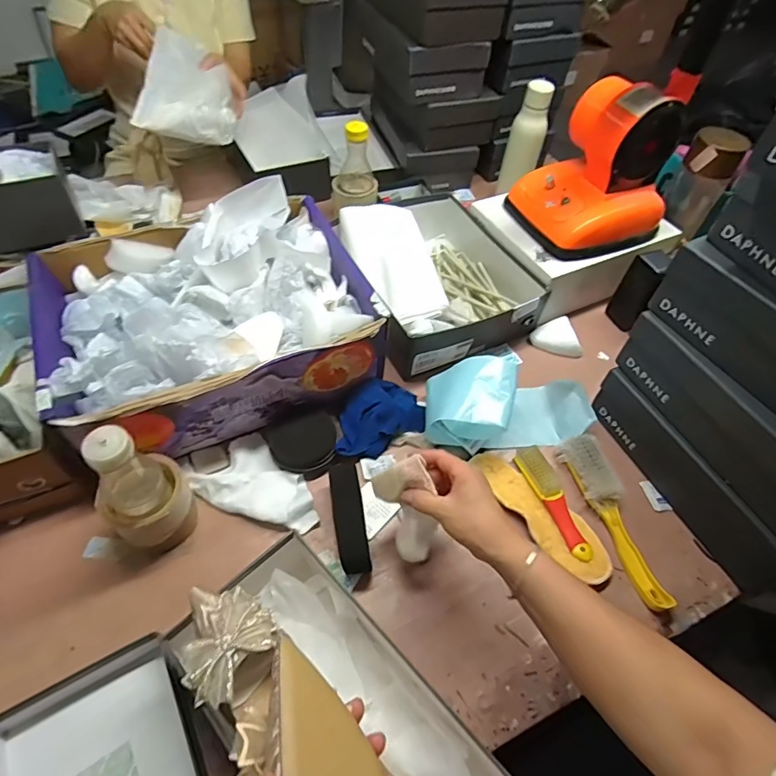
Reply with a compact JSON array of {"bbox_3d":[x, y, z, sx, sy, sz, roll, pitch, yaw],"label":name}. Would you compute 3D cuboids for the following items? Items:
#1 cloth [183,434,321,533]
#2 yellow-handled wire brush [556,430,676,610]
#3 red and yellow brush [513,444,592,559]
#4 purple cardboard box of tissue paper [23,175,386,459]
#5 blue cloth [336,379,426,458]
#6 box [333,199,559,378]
[{"bbox_3d":[-0.167,0.132,0.621,0.106,0.023,0.155,-37,64,-27],"label":"cloth"},{"bbox_3d":[0.282,0.160,0.613,0.052,0.029,0.223,-6,54,-9],"label":"yellow-handled wire brush"},{"bbox_3d":[0.215,0.142,0.624,0.031,0.018,0.156,-15,56,-15],"label":"red and yellow brush"},{"bbox_3d":[-0.242,-0.104,0.673,0.409,0.158,0.315,-17,56,-16],"label":"purple cardboard box of tissue paper"},{"bbox_3d":[-0.021,0.039,0.677,0.130,0.043,0.097,-23,58,-20],"label":"blue cloth"},{"bbox_3d":[0.054,-0.204,0.825,0.280,0.101,0.354,-22,58,-20],"label":"box"}]

